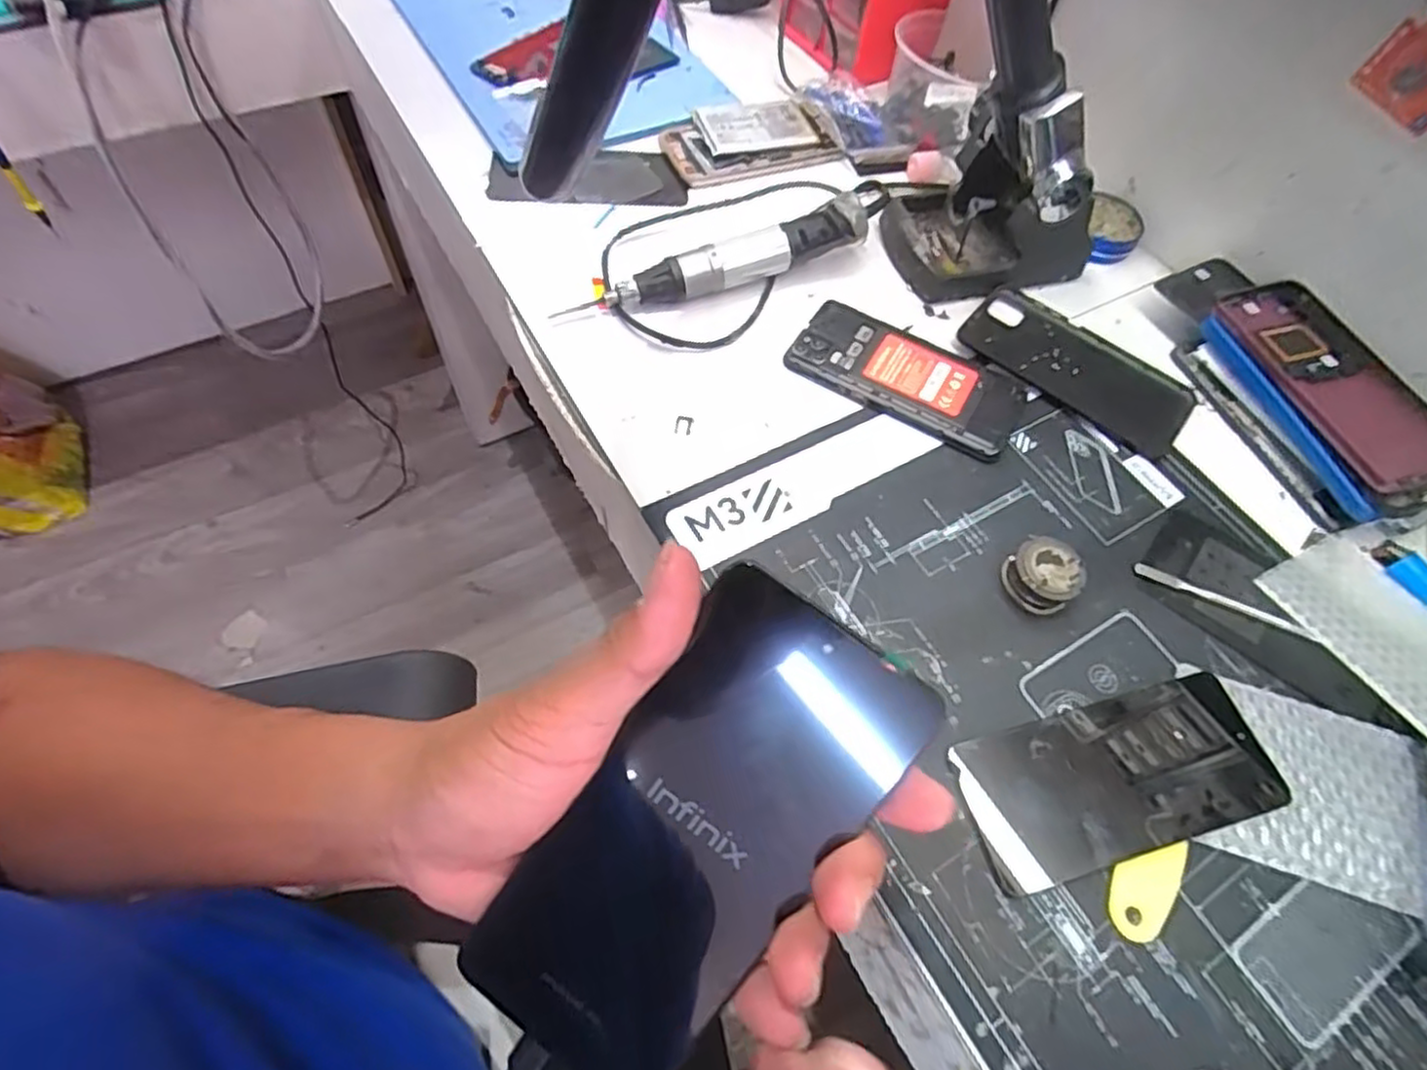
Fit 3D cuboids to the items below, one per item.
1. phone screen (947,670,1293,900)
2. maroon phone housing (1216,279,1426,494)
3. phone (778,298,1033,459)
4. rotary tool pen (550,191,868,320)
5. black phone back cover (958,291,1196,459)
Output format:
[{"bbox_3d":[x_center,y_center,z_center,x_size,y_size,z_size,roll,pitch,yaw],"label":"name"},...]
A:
[{"bbox_3d":[0.206,0.122,0.360,0.160,0.010,0.072,-12,62,-11],"label":"phone screen"},{"bbox_3d":[0.413,-0.103,0.469,0.087,0.011,0.164,-13,62,-11],"label":"maroon phone housing"},{"bbox_3d":[0.132,-0.110,0.487,0.155,0.009,0.080,27,62,11],"label":"phone"},{"bbox_3d":[0.007,-0.192,0.508,0.241,0.035,0.038,-23,64,-16],"label":"rotary tool pen"},{"bbox_3d":[0.259,-0.121,0.506,0.156,0.004,0.079,37,64,16],"label":"black phone back cover"}]

